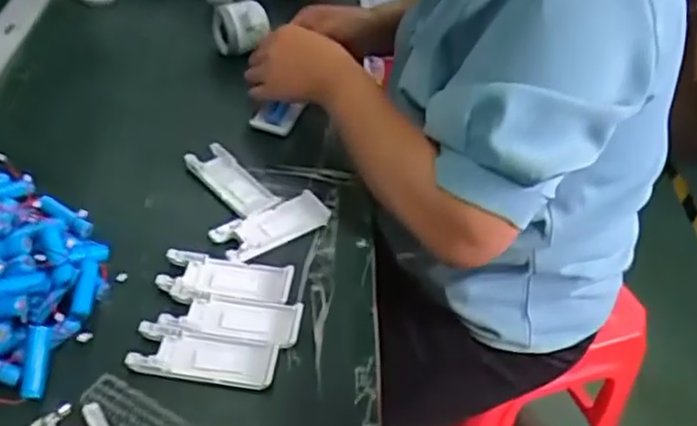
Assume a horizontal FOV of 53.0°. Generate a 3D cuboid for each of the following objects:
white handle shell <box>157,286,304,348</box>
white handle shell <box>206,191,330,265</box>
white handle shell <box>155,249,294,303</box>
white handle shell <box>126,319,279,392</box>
[{"bbox_3d":[-0.088,0.078,0.532,0.101,0.009,0.037,9,42,1],"label":"white handle shell"},{"bbox_3d":[-0.064,0.008,0.604,0.105,0.012,0.044,-30,54,-34],"label":"white handle shell"},{"bbox_3d":[-0.097,0.053,0.554,0.101,0.010,0.046,7,42,-1],"label":"white handle shell"},{"bbox_3d":[-0.104,0.103,0.506,0.101,0.011,0.037,9,42,1],"label":"white handle shell"}]

